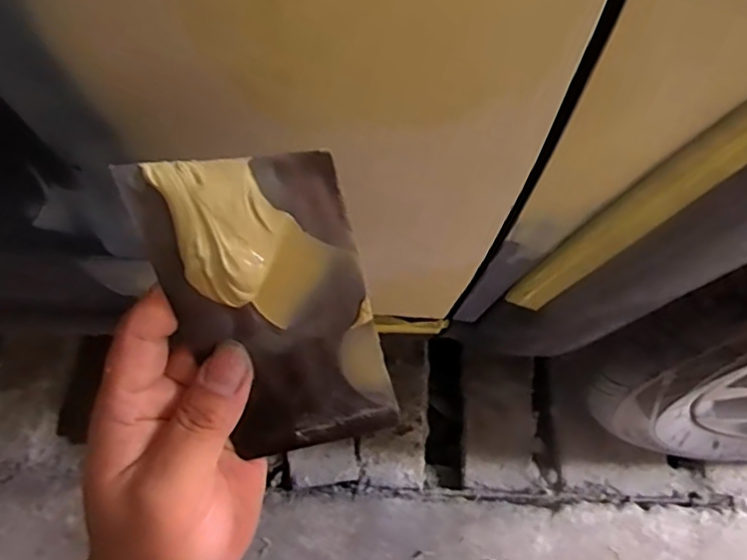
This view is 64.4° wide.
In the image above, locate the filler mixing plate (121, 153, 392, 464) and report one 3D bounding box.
[{"bbox_3d":[-0.038,0.017,0.228,0.072,0.134,0.017,-14,29,1],"label":"filler mixing plate"}]

